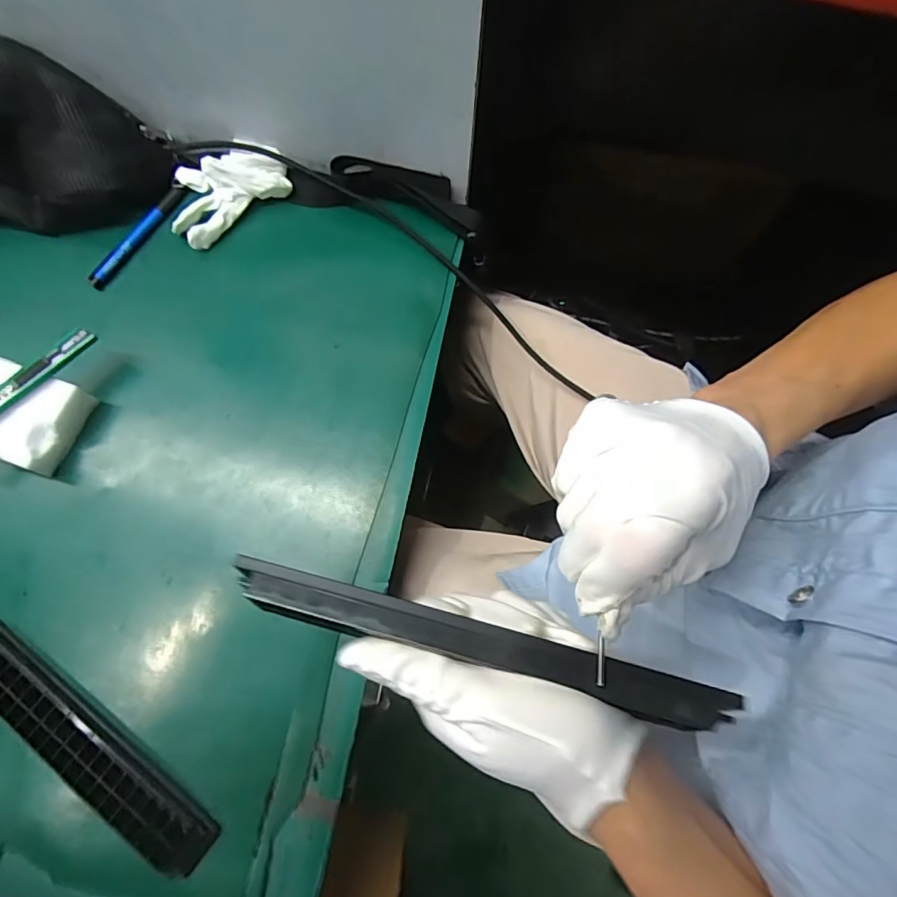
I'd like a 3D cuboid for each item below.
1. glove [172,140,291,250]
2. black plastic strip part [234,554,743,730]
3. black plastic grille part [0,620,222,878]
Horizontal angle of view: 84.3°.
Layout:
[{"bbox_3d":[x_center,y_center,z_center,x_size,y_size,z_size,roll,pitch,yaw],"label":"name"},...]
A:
[{"bbox_3d":[-0.204,-0.240,0.443,0.109,0.033,0.071,-35,78,-11],"label":"glove"},{"bbox_3d":[0.013,0.084,0.213,0.215,0.009,0.019,14,74,3],"label":"black plastic strip part"},{"bbox_3d":[-0.248,0.198,0.333,0.218,0.017,0.032,36,76,8],"label":"black plastic grille part"}]

